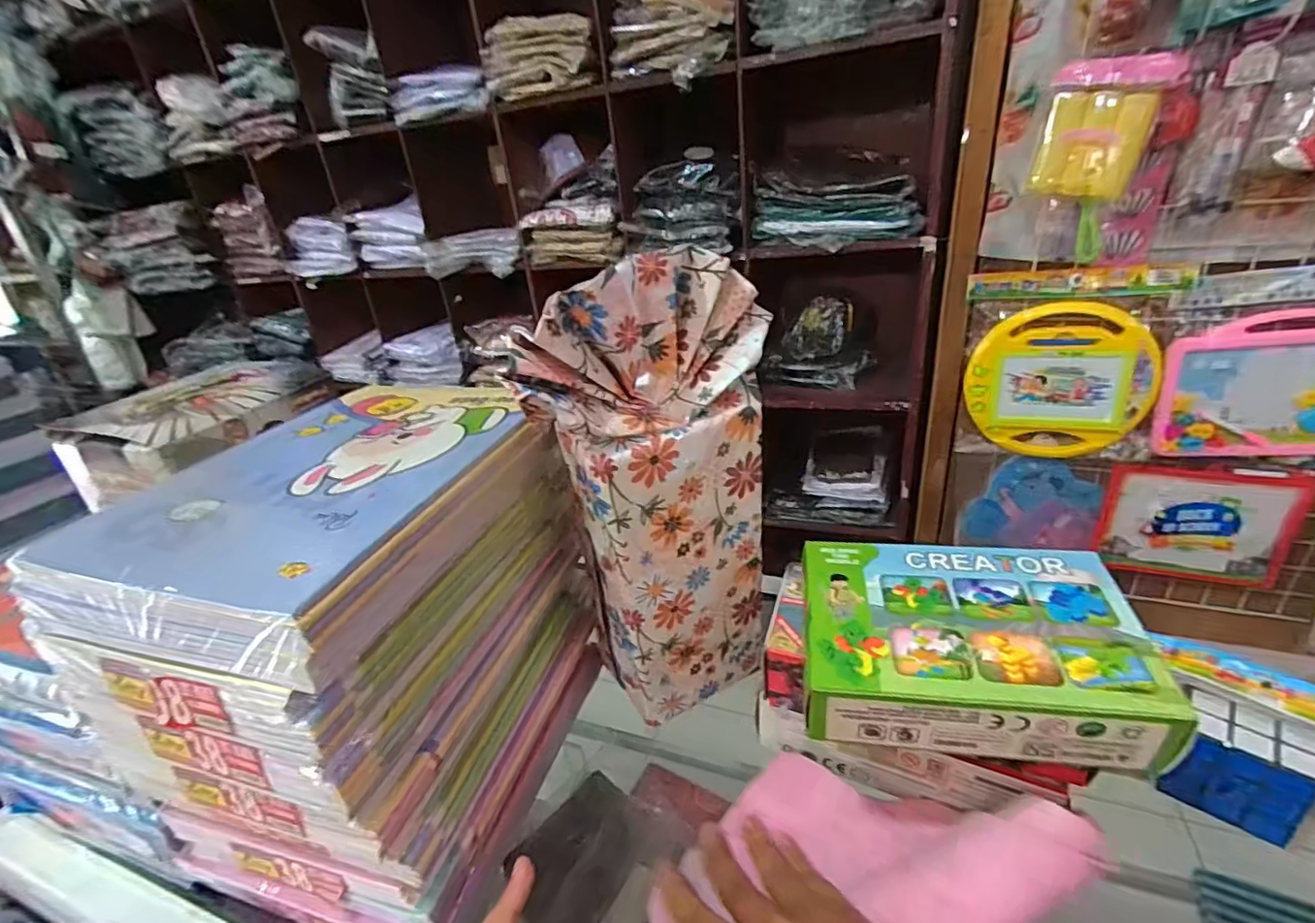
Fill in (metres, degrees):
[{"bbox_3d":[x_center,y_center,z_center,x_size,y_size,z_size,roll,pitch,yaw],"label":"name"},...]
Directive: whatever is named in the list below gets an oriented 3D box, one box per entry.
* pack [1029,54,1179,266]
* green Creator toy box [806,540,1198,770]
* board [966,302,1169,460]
[{"bbox_3d":[0.623,-0.467,0.817,0.057,0.165,0.144,-28,35,-37],"label":"pack"},{"bbox_3d":[0.149,0.089,0.287,0.145,0.045,0.094,1,28,13],"label":"green Creator toy box"},{"bbox_3d":[0.711,-0.137,1.033,0.277,0.266,0.026,9,31,26],"label":"board"}]

